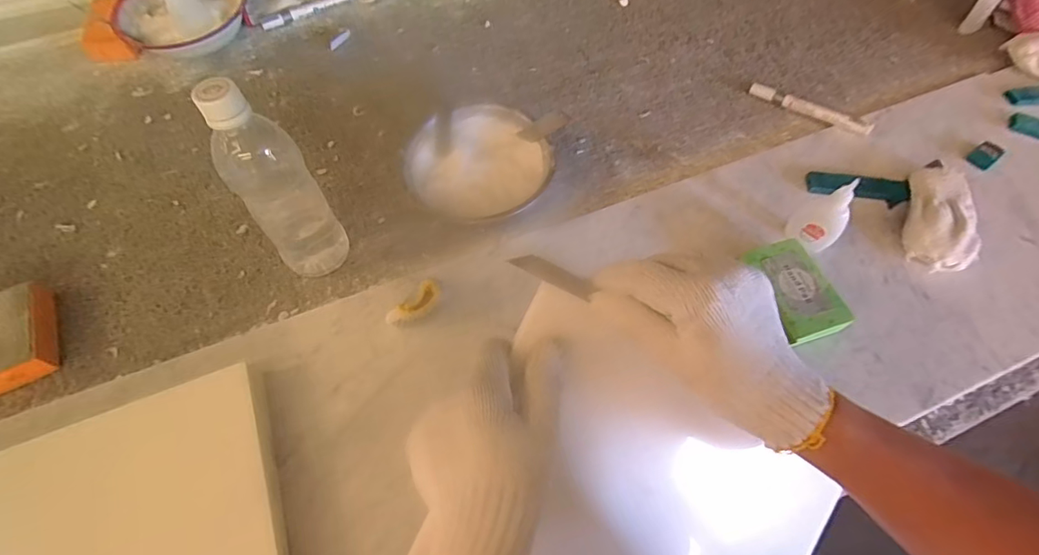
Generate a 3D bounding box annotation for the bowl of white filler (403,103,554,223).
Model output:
[{"bbox_3d":[-0.043,-0.117,0.535,0.155,0.048,0.136,-19,62,-9],"label":"bowl of white filler"}]

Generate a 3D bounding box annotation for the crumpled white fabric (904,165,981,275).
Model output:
[{"bbox_3d":[0.432,-0.064,0.503,0.061,0.027,0.129,18,63,11],"label":"crumpled white fabric"}]

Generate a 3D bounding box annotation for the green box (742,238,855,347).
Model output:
[{"bbox_3d":[0.257,0.014,0.463,0.057,0.032,0.094,-16,62,-8],"label":"green box"}]

